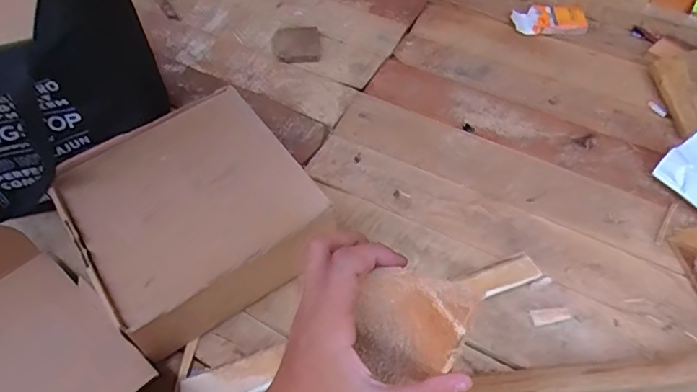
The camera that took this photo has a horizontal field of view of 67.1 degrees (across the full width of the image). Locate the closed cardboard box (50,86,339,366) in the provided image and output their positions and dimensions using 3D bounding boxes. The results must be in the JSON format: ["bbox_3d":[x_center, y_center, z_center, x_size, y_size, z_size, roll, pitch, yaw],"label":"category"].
[{"bbox_3d":[-0.191,0.019,0.654,0.255,0.101,0.265,-31,60,-18],"label":"closed cardboard box"}]

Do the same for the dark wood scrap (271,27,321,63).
[{"bbox_3d":[-0.090,-0.263,0.910,0.083,0.018,0.083,-8,55,-4],"label":"dark wood scrap"}]

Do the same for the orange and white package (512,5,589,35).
[{"bbox_3d":[0.352,-0.310,0.920,0.122,0.023,0.067,5,55,5],"label":"orange and white package"}]

